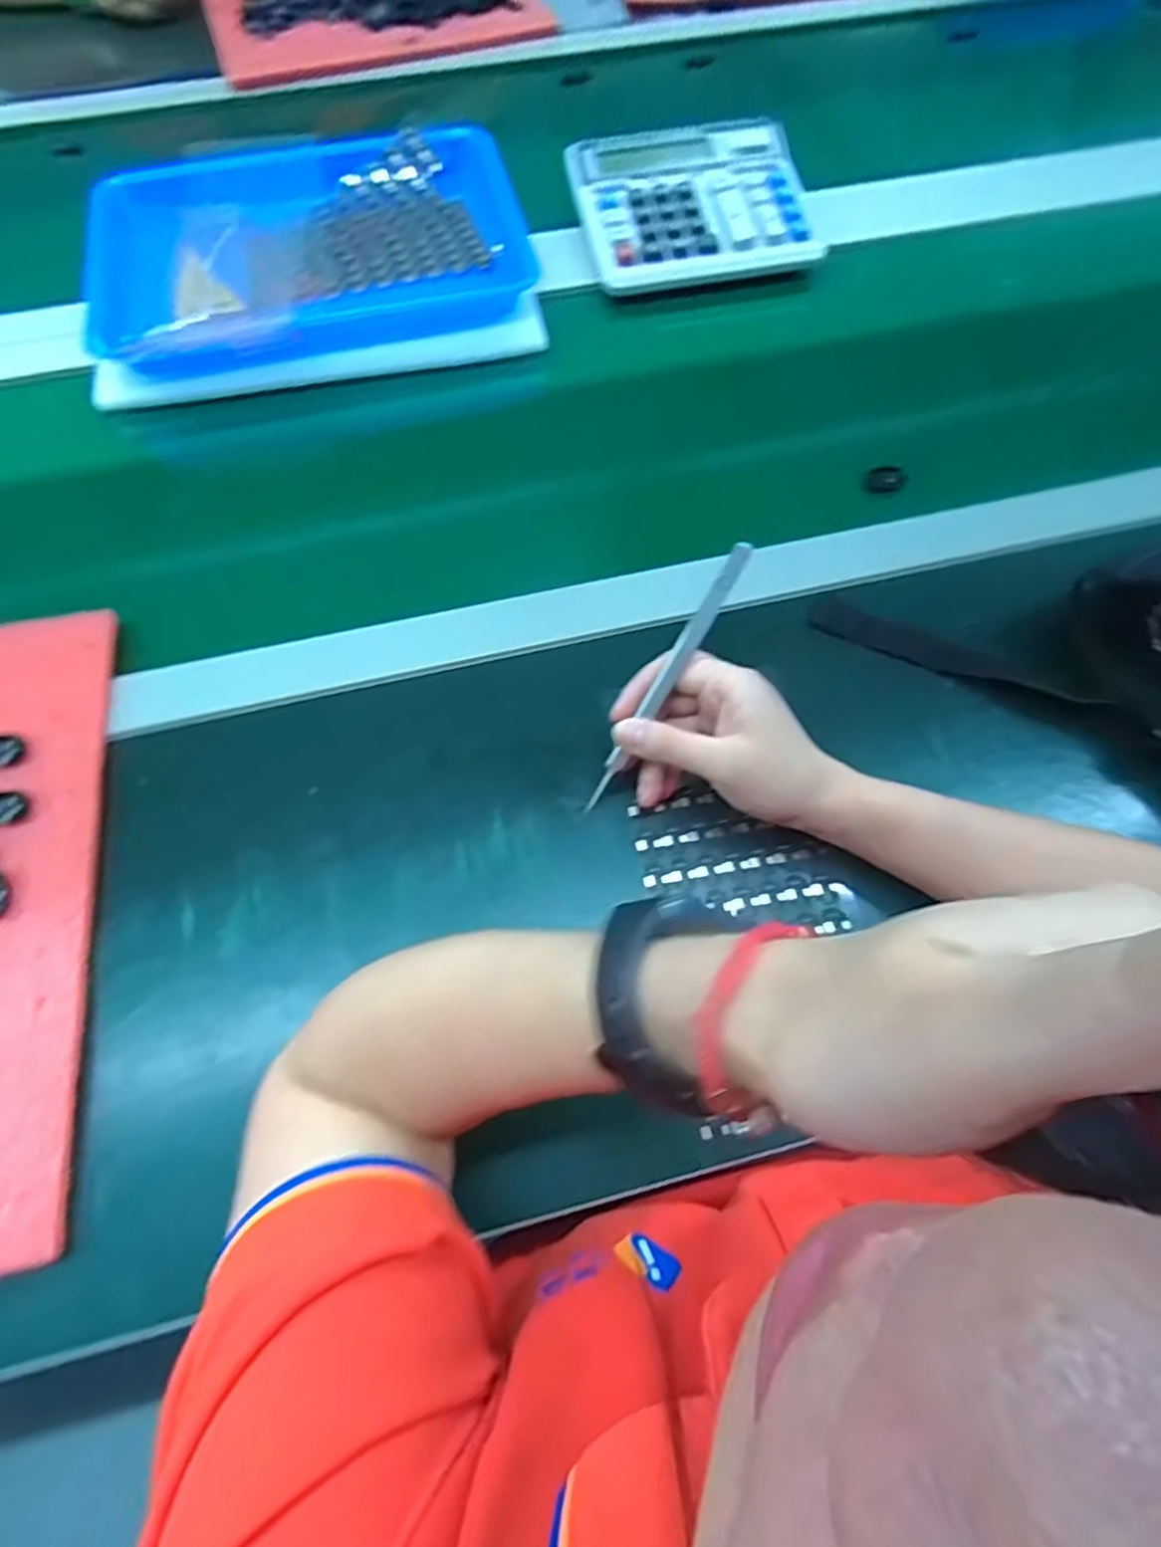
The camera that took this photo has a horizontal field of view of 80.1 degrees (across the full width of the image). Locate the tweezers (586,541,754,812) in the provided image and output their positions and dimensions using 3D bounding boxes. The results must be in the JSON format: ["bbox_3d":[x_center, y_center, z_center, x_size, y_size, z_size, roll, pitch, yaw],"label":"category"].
[{"bbox_3d":[0.044,-0.047,0.364,0.012,0.013,0.158,34,103,14],"label":"tweezers"}]

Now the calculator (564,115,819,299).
[{"bbox_3d":[0.096,-0.488,0.596,0.197,0.042,0.165,-7,66,-2],"label":"calculator"}]

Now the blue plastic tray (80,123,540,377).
[{"bbox_3d":[-0.222,-0.443,0.576,0.337,0.036,0.259,-16,67,-6],"label":"blue plastic tray"}]

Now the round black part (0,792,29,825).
[{"bbox_3d":[-0.317,0.019,0.379,0.024,0.007,0.019,15,67,7],"label":"round black part"}]

